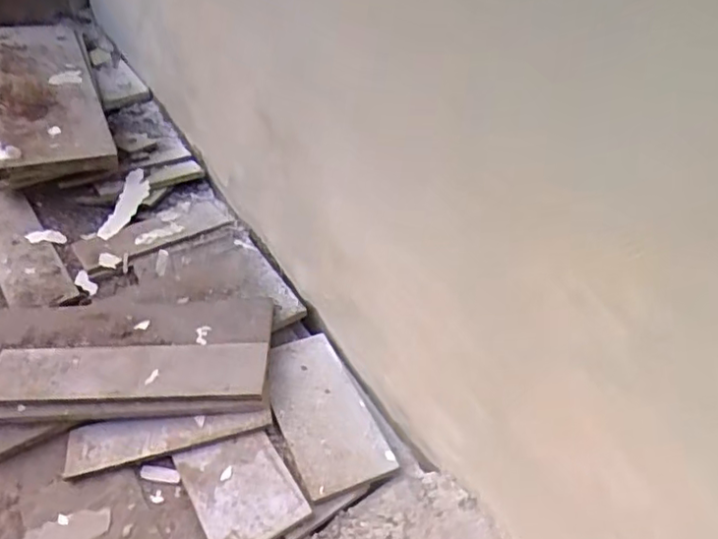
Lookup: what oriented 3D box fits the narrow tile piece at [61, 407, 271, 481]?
[{"bbox_3d":[-0.183,0.160,0.609,0.193,0.008,0.048,-9,50,-1],"label":"narrow tile piece"}]

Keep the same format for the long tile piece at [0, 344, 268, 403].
[{"bbox_3d":[-0.232,0.101,0.643,0.275,0.014,0.069,-2,42,3],"label":"long tile piece"}]

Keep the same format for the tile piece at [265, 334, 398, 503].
[{"bbox_3d":[-0.040,0.136,0.635,0.086,0.013,0.192,-16,42,-18],"label":"tile piece"}]

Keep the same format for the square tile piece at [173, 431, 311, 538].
[{"bbox_3d":[-0.106,0.194,0.573,0.086,0.015,0.118,-21,44,-23],"label":"square tile piece"}]

